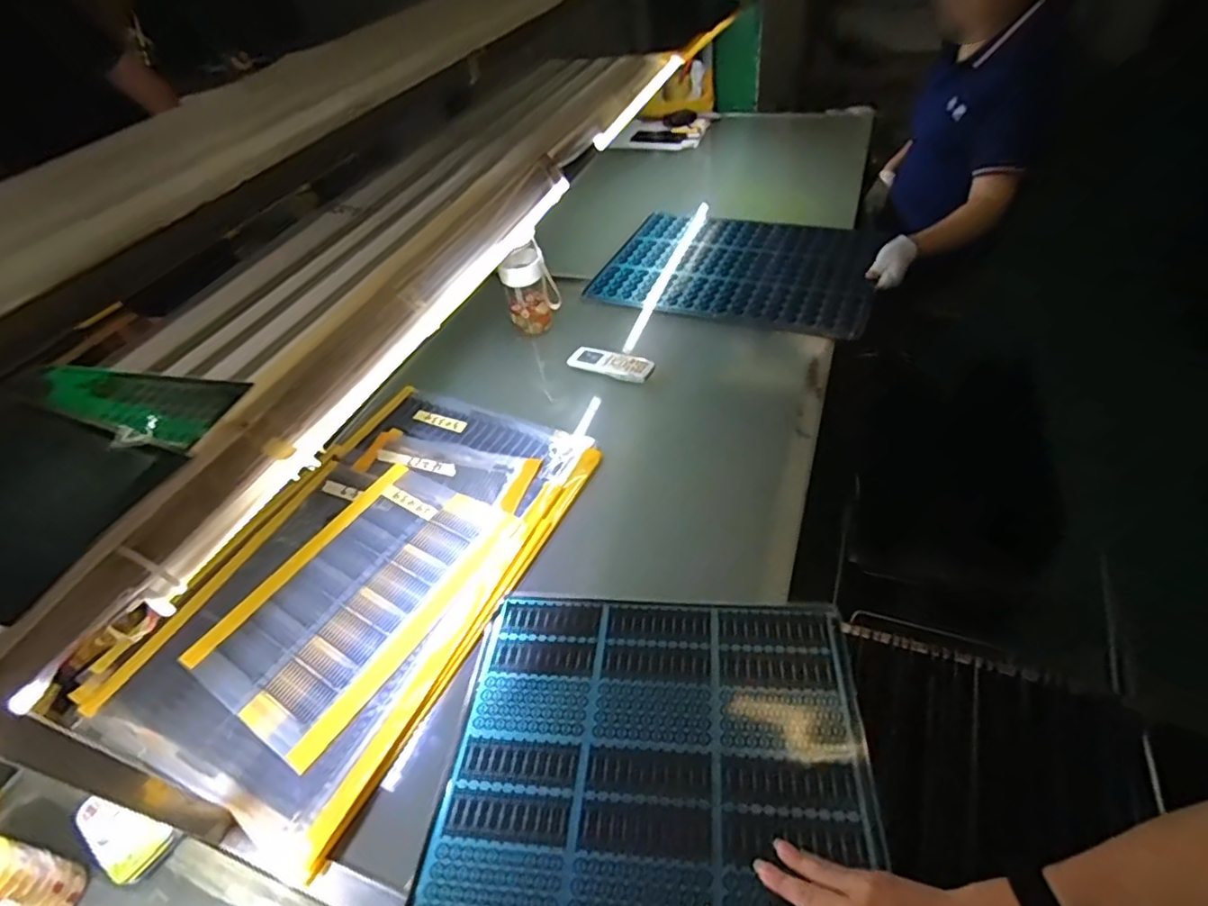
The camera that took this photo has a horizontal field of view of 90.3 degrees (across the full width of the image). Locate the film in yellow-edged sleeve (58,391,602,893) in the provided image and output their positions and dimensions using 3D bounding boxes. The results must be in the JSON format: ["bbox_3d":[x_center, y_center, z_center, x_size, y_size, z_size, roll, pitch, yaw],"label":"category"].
[{"bbox_3d":[-0.330,0.147,0.860,0.429,0.016,0.643,17,50,23],"label":"film in yellow-edged sleeve"}]

